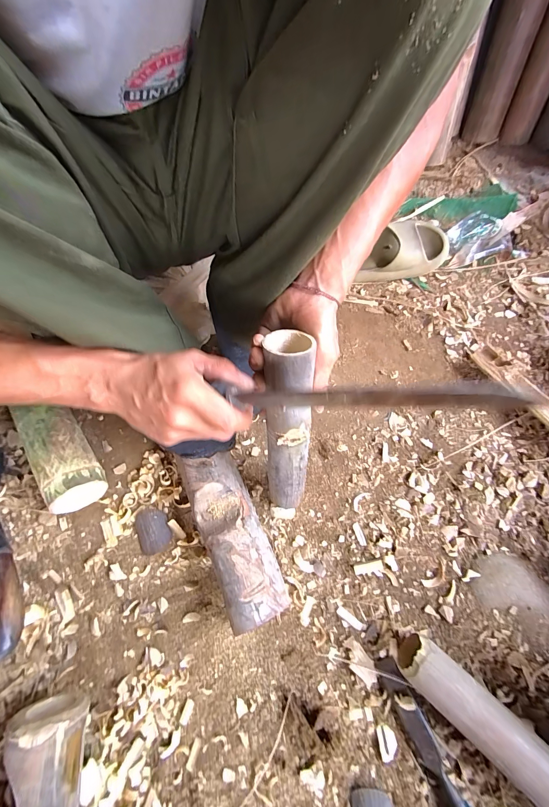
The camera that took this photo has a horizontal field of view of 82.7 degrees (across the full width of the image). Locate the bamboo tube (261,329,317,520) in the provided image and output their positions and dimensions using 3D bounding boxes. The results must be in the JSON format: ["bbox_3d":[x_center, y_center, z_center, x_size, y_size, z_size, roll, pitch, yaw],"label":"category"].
[{"bbox_3d":[0.016,0.048,0.357,0.046,0.261,0.050,2,36,3],"label":"bamboo tube"}]

